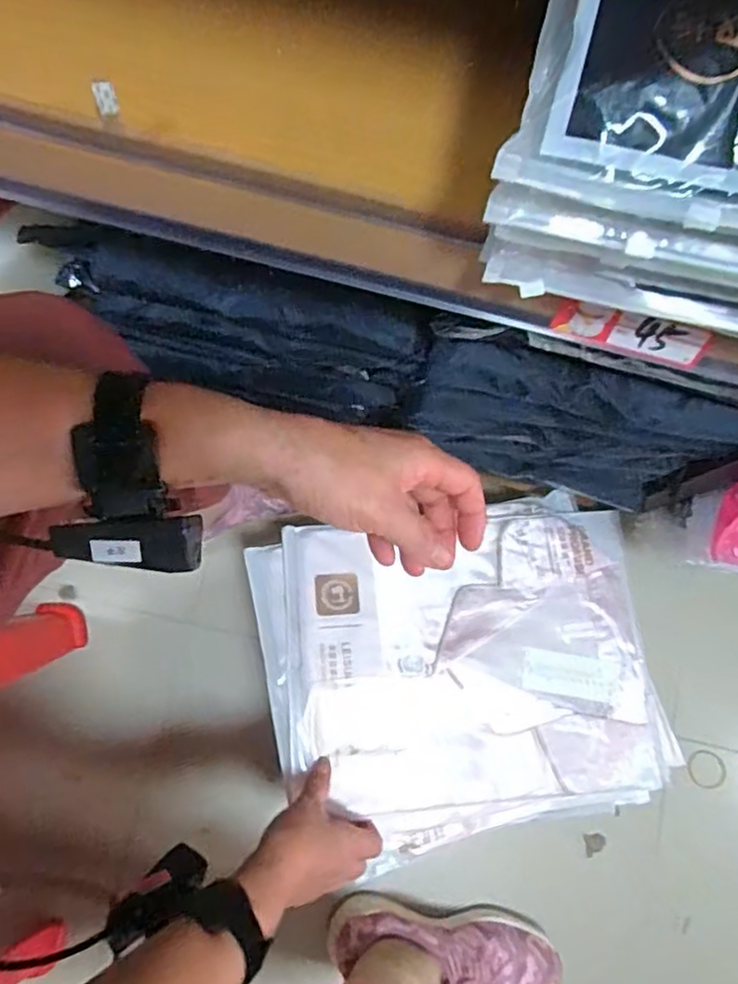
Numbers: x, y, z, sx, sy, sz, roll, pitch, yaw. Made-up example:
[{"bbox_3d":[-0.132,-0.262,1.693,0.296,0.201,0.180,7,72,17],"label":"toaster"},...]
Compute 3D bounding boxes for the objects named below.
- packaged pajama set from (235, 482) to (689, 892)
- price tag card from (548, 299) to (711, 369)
[{"bbox_3d":[0.091,0.171,0.633,0.371,0.066,0.309,-8,78,-3],"label":"packaged pajama set"},{"bbox_3d":[0.151,-0.092,0.375,0.087,0.029,0.004,18,56,-6],"label":"price tag card"}]

